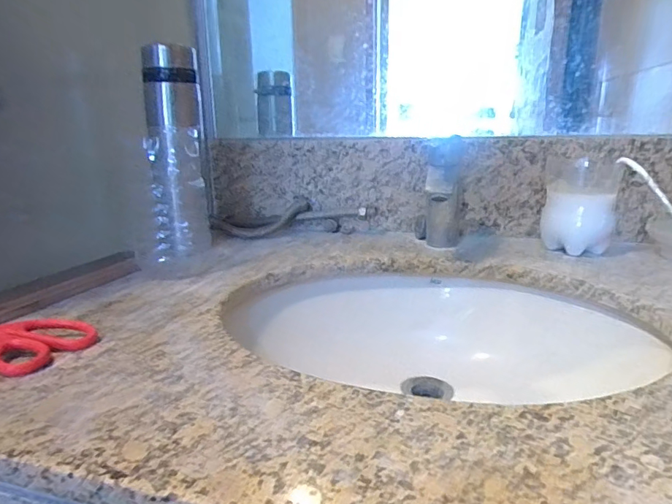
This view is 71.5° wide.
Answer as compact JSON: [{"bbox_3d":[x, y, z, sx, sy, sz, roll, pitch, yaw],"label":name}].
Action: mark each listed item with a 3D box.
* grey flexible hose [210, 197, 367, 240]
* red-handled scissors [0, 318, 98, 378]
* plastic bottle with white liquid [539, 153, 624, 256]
[{"bbox_3d":[-0.077,-0.055,0.793,0.268,0.050,0.074,-1,15,0],"label":"grey flexible hose"},{"bbox_3d":[-0.316,0.067,0.416,0.192,0.029,0.078,4,16,18],"label":"red-handled scissors"},{"bbox_3d":[0.345,-0.070,0.663,0.088,0.120,0.095,7,17,27],"label":"plastic bottle with white liquid"}]

